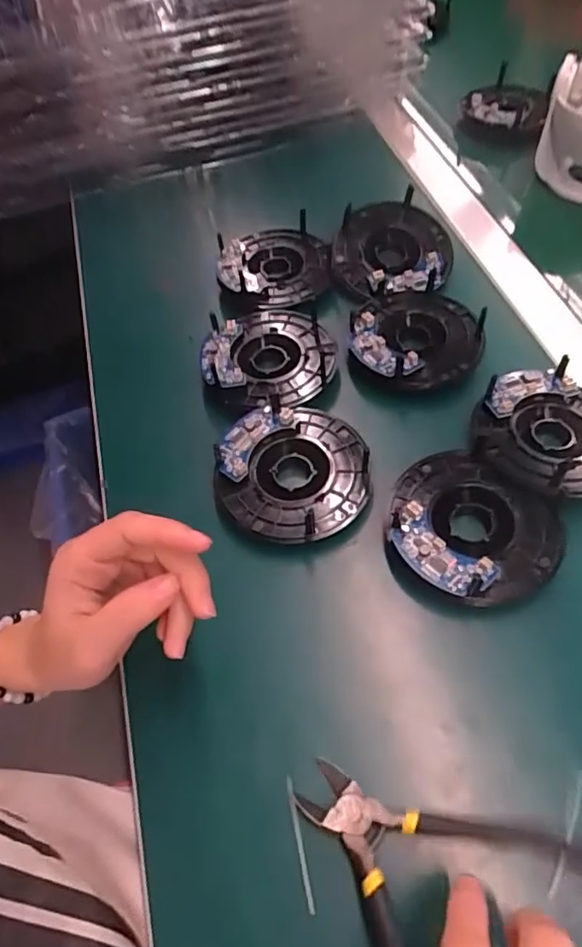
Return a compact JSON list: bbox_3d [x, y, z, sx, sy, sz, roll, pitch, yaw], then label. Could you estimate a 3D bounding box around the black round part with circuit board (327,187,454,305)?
[{"bbox_3d":[0.084,-0.187,0.464,0.099,0.023,0.105,-2,57,3],"label":"black round part with circuit board"}]

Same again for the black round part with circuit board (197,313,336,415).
[{"bbox_3d":[-0.015,-0.091,0.413,0.094,0.016,0.097,28,64,21],"label":"black round part with circuit board"}]

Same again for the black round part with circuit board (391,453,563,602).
[{"bbox_3d":[0.106,0.032,0.331,0.097,0.018,0.088,39,68,25],"label":"black round part with circuit board"}]

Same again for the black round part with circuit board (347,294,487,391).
[{"bbox_3d":[0.097,-0.108,0.424,0.101,0.017,0.101,-2,57,3],"label":"black round part with circuit board"}]

